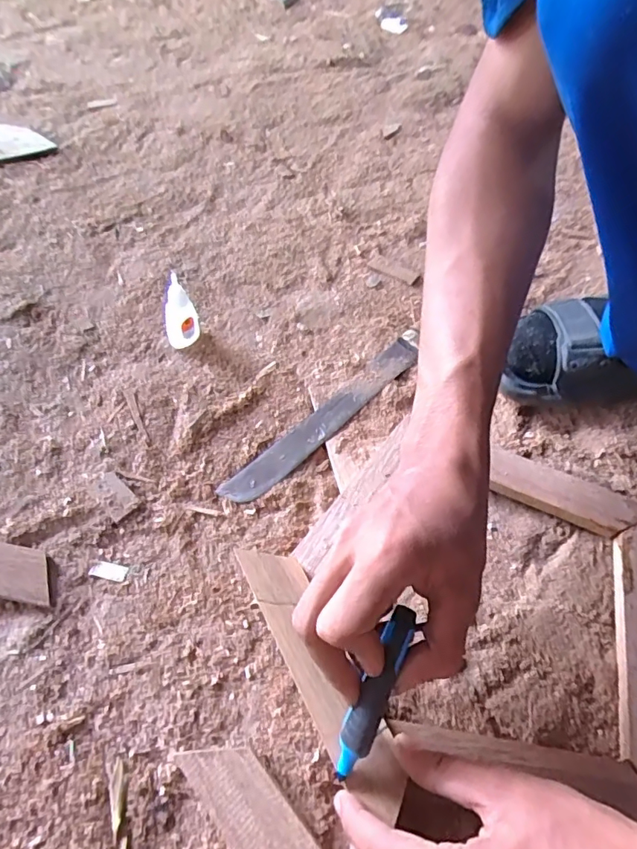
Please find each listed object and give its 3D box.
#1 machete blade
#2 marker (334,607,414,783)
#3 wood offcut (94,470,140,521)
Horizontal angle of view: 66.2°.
[{"bbox_3d":[0.009,-0.010,0.443,0.032,0.009,0.233,38,63,23],"label":"machete blade"},{"bbox_3d":[0.027,0.146,0.257,0.017,0.021,0.100,22,93,14],"label":"marker"},{"bbox_3d":[-0.163,0.056,0.393,0.023,0.007,0.043,-35,62,-23],"label":"wood offcut"}]

